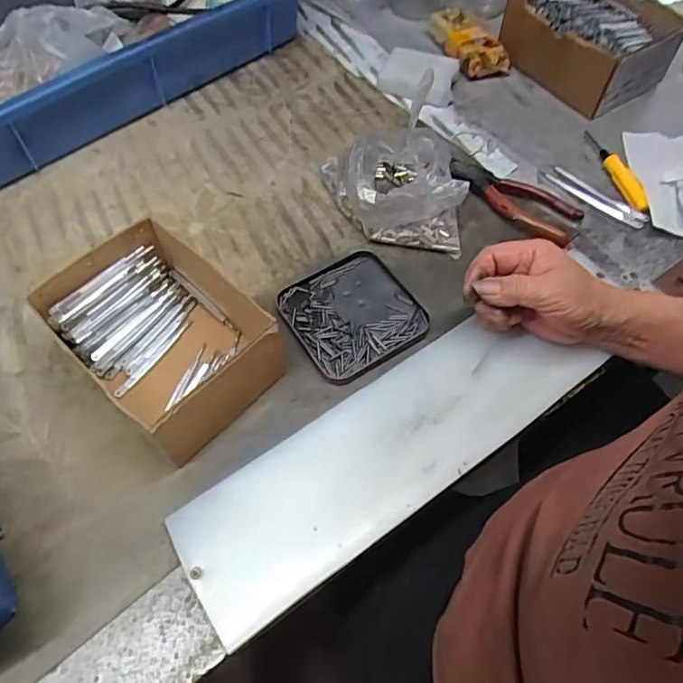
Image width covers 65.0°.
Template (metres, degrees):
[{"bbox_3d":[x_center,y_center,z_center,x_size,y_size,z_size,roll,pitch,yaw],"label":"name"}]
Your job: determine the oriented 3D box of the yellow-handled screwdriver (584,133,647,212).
[{"bbox_3d":[0.266,-0.167,0.515,0.020,0.016,0.103,-12,61,-10],"label":"yellow-handled screwdriver"}]

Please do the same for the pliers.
[{"bbox_3d":[0.159,-0.136,0.498,0.124,0.019,0.046,27,62,14],"label":"pliers"}]

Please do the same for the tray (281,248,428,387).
[{"bbox_3d":[0.010,-0.024,0.450,0.105,0.013,0.105,-29,65,-18],"label":"tray"}]

